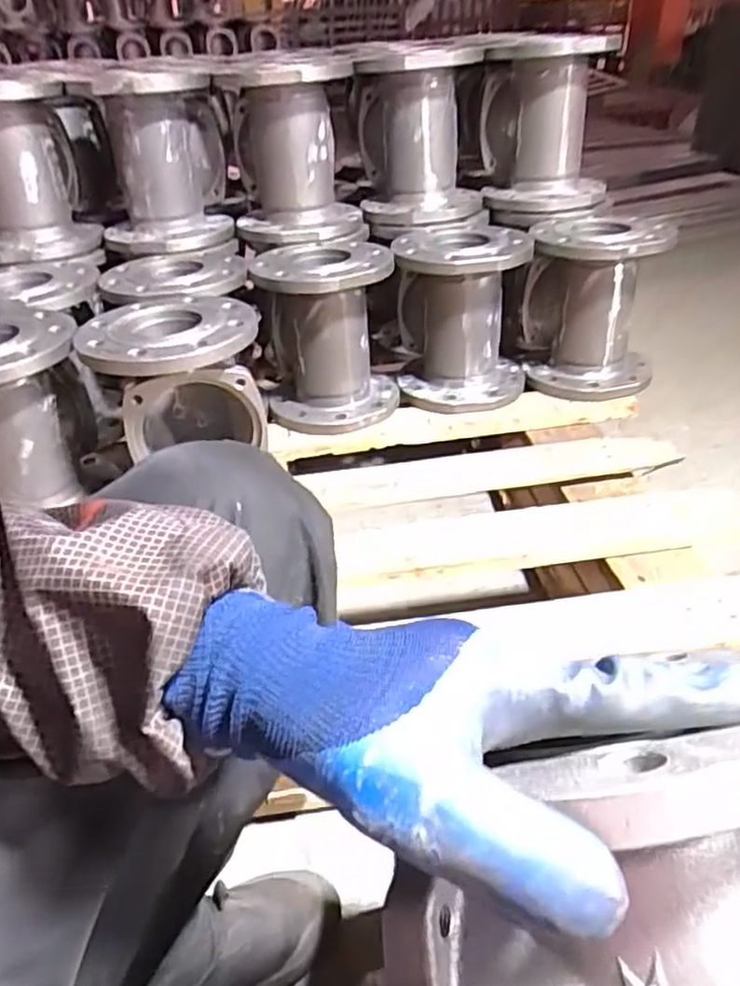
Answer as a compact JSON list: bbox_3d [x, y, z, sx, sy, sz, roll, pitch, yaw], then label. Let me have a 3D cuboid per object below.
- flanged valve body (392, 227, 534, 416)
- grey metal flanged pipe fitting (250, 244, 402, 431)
[{"bbox_3d":[0.132,-0.251,1.007,0.180,0.221,0.162,2,36,7],"label":"flanged valve body"},{"bbox_3d":[-0.062,-0.216,0.980,0.189,0.219,0.170,2,36,7],"label":"grey metal flanged pipe fitting"}]

